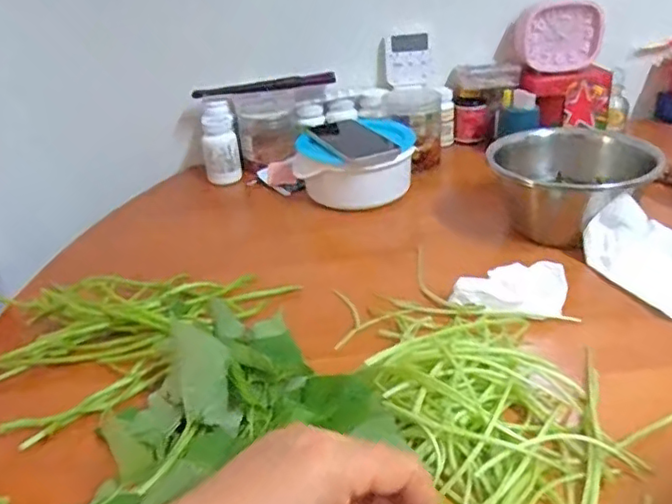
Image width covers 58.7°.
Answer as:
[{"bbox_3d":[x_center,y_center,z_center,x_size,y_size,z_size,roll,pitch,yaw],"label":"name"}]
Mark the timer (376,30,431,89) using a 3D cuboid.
[{"bbox_3d":[0.107,-0.292,0.923,0.081,0.079,0.033,-11,30,-10],"label":"timer"}]

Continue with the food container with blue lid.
[{"bbox_3d":[0.033,-0.111,0.794,0.130,0.084,0.152,22,40,39],"label":"food container with blue lid"}]

